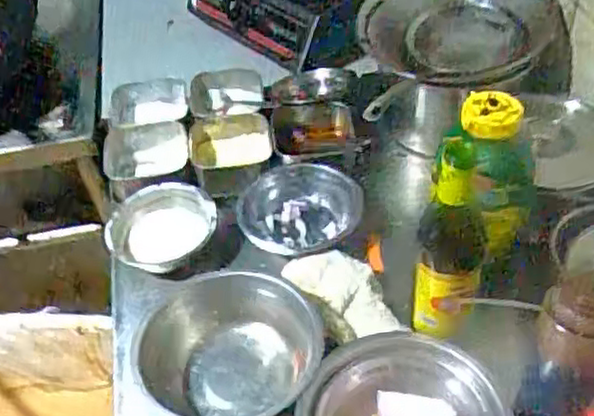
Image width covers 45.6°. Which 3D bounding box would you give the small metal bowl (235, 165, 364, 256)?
[{"bbox_3d":[0.006,0.012,0.838,0.147,0.052,0.132,-14,45,-7],"label":"small metal bowl"}]

